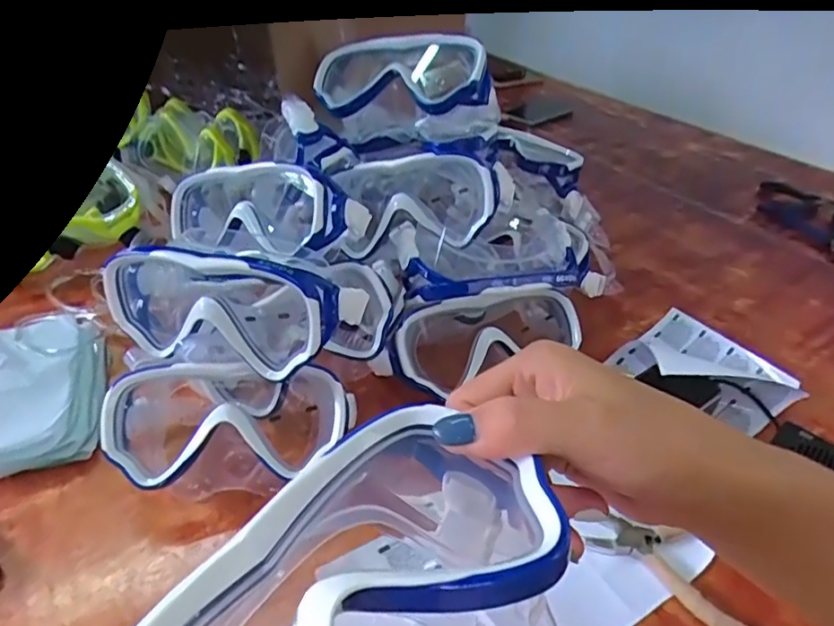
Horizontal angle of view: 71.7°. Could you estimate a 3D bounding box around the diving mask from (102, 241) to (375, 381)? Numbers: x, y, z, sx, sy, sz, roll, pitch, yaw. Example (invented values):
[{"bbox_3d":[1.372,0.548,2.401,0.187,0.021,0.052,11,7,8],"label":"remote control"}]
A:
[{"bbox_3d":[-0.134,-0.008,0.429,0.182,0.093,0.075,9,33,11],"label":"diving mask"}]

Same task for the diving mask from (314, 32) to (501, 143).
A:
[{"bbox_3d":[-0.011,-0.227,0.580,0.170,0.088,0.106,11,34,14],"label":"diving mask"}]

